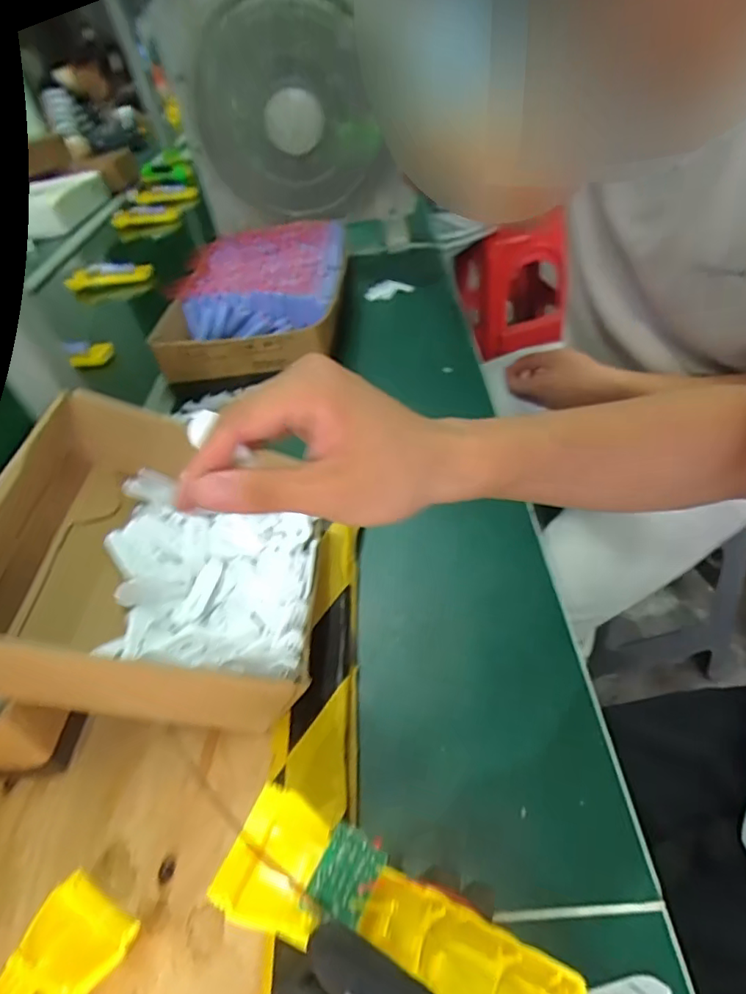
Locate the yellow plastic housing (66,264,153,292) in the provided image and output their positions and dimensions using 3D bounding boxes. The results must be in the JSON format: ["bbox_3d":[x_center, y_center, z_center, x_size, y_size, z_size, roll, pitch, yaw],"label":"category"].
[{"bbox_3d":[-0.520,-0.429,1.103,0.186,0.057,0.030,-1,43,8],"label":"yellow plastic housing"}]

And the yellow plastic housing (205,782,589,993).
[{"bbox_3d":[0.015,0.183,0.239,0.162,0.019,0.049,25,48,3],"label":"yellow plastic housing"}]

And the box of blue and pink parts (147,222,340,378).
[{"bbox_3d":[-0.156,-0.288,0.813,0.230,0.084,0.385,-5,43,6],"label":"box of blue and pink parts"}]

